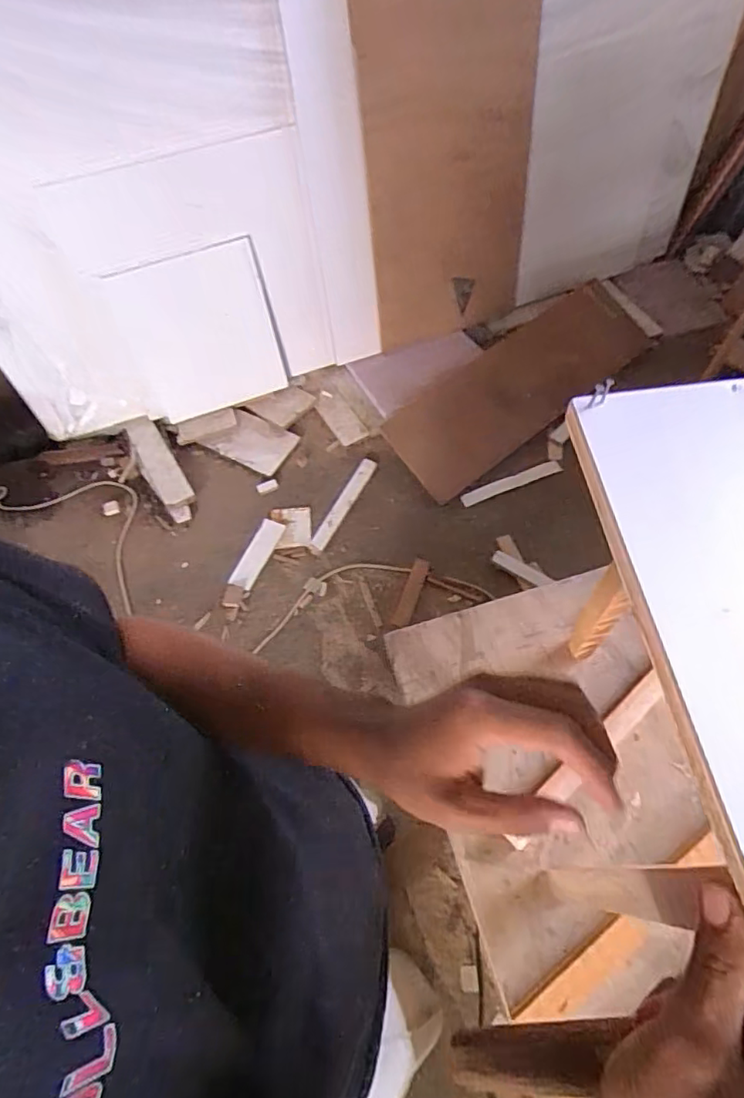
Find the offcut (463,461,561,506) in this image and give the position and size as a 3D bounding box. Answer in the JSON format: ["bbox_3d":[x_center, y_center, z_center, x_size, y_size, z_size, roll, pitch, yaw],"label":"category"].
[{"bbox_3d":[0.445,-0.209,1.799,0.331,0.015,0.050,-21,61,-3],"label":"offcut"}]

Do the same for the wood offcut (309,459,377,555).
[{"bbox_3d":[-0.091,-0.139,1.755,0.046,0.035,0.364,24,65,15],"label":"wood offcut"}]

